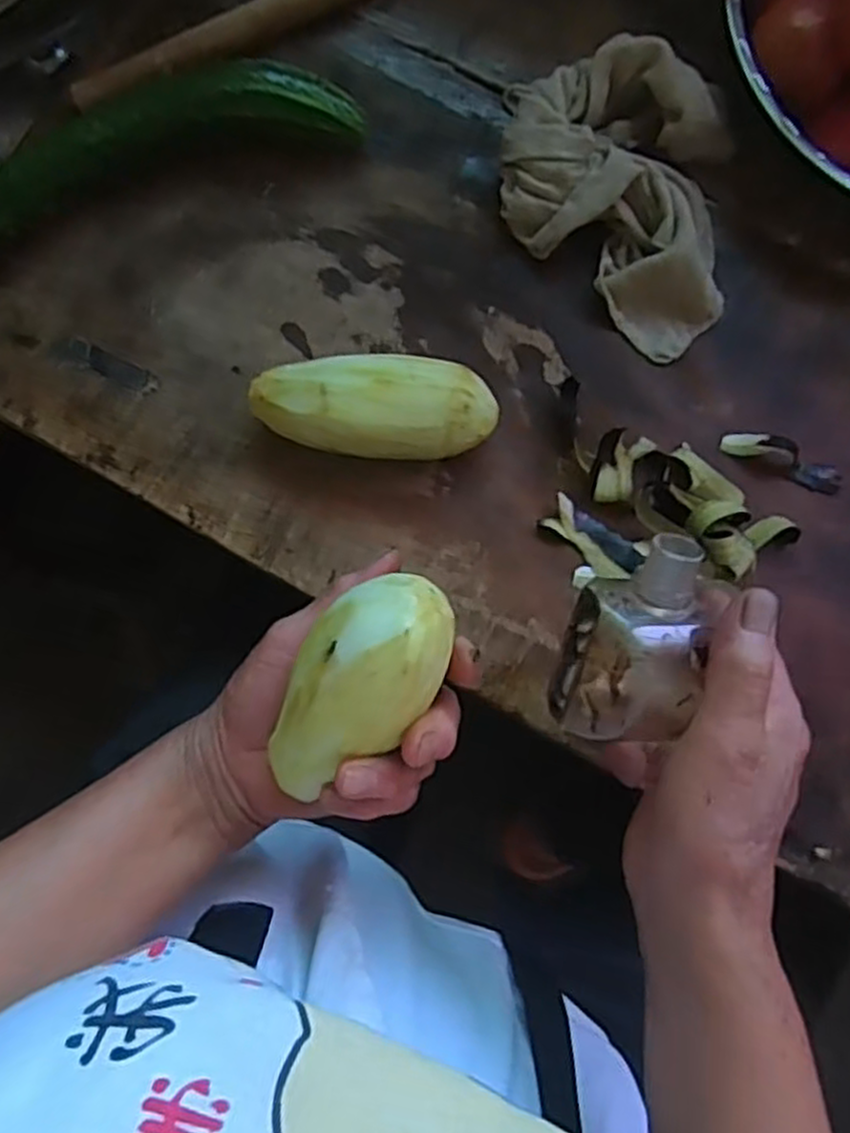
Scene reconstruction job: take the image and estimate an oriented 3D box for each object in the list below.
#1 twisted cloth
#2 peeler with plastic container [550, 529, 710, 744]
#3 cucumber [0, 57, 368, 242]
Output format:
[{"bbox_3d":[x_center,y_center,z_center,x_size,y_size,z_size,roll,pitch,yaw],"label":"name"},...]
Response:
[{"bbox_3d":[0.115,-0.214,0.424,0.170,0.040,0.124,43,83,7],"label":"twisted cloth"},{"bbox_3d":[0.082,0.025,0.287,0.045,0.042,0.076,23,120,28],"label":"peeler with plastic container"},{"bbox_3d":[-0.172,-0.227,0.426,0.269,0.035,0.072,-22,80,-3],"label":"cucumber"}]

